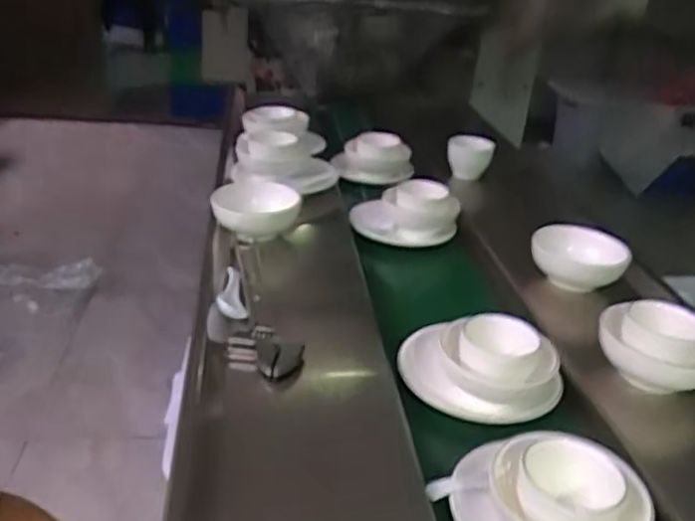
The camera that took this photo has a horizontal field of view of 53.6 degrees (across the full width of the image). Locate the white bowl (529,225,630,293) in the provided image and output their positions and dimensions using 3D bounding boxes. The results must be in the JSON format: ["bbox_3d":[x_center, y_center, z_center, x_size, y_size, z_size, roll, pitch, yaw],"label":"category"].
[{"bbox_3d":[0.301,-0.011,0.905,0.113,0.065,0.113,12,27,12],"label":"white bowl"}]

